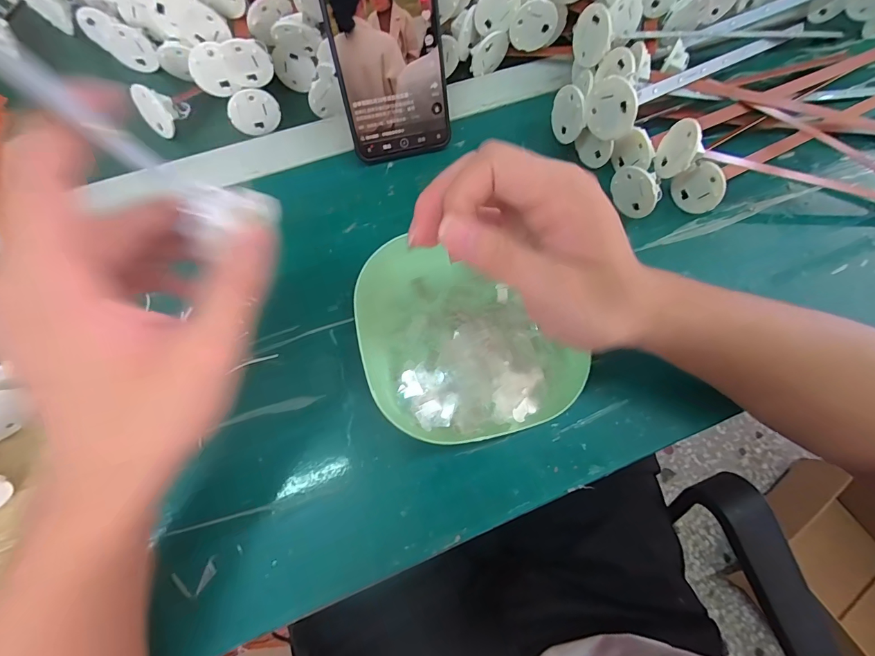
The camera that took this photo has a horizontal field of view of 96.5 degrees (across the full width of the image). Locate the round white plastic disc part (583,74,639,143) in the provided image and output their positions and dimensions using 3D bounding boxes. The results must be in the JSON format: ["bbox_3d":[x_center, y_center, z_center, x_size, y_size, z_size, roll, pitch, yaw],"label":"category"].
[{"bbox_3d":[0.120,-0.150,0.269,0.004,0.039,0.038,-32,114,-20],"label":"round white plastic disc part"}]

